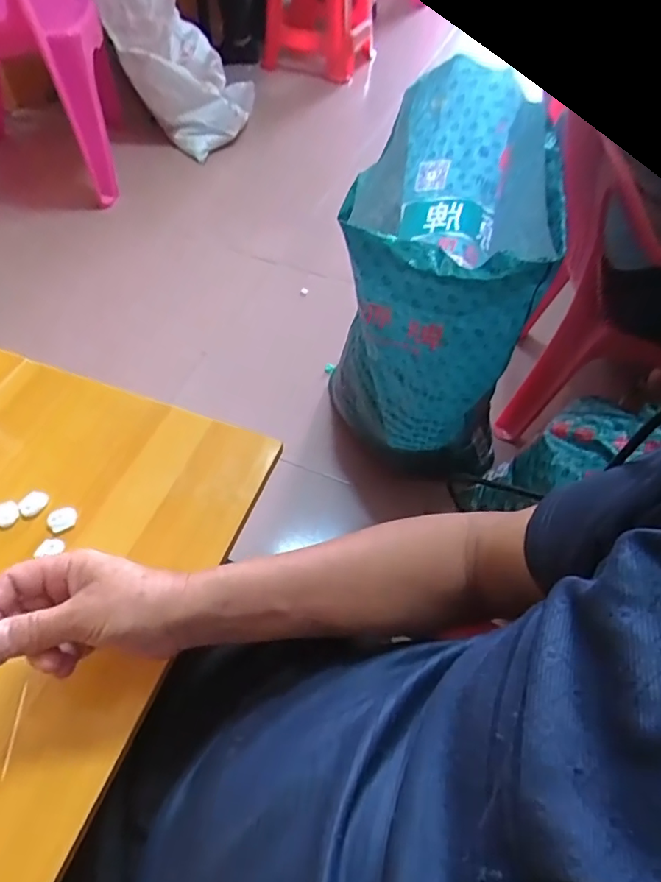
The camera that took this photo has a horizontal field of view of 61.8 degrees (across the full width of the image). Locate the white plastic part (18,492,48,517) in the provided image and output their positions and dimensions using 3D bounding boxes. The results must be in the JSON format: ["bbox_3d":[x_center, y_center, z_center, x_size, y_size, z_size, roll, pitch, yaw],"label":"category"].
[{"bbox_3d":[-0.258,0.054,0.479,0.018,0.011,0.023,35,58,21],"label":"white plastic part"}]

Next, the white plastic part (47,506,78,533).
[{"bbox_3d":[-0.230,0.067,0.474,0.023,0.011,0.016,-32,61,-25],"label":"white plastic part"}]

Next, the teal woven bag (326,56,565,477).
[{"bbox_3d":[0.161,-0.217,0.863,0.268,0.513,0.361,14,53,7],"label":"teal woven bag"}]

